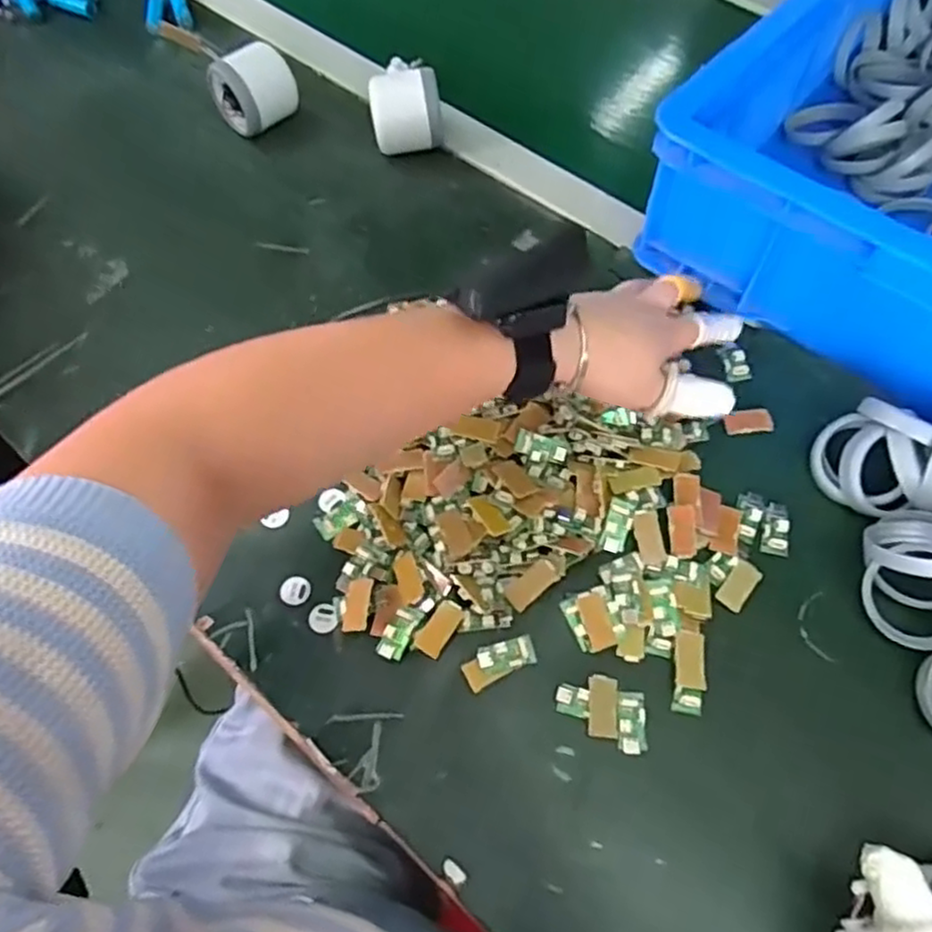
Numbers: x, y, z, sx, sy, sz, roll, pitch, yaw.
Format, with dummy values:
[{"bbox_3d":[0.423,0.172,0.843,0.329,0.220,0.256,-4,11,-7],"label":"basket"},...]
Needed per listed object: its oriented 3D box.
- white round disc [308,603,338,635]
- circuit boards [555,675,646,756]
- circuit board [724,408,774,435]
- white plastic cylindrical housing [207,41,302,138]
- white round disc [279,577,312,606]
[{"bbox_3d":[-0.083,0.088,0.405,0.016,0.004,0.018,-24,65,-12],"label":"white round disc"},{"bbox_3d":[0.074,0.131,0.379,0.050,0.005,0.031,20,64,10],"label":"circuit boards"},{"bbox_3d":[0.186,-0.029,0.463,0.032,0.006,0.017,-7,62,-4],"label":"circuit board"},{"bbox_3d":[-0.186,-0.329,0.620,0.064,0.056,0.065,-40,69,-19],"label":"white plastic cylindrical housing"},{"bbox_3d":[-0.101,0.073,0.416,0.017,0.004,0.018,0,62,0],"label":"white round disc"}]

